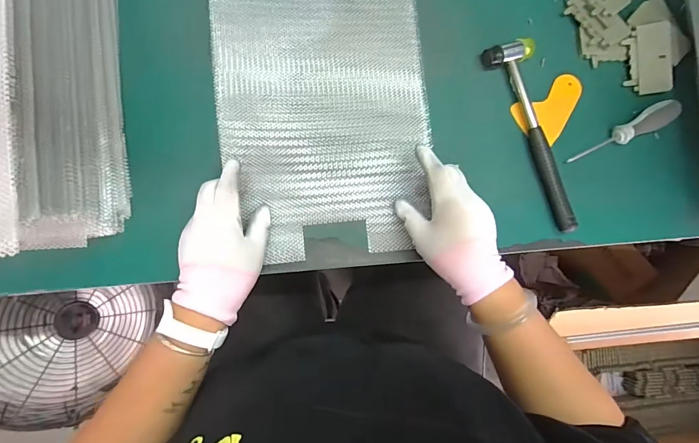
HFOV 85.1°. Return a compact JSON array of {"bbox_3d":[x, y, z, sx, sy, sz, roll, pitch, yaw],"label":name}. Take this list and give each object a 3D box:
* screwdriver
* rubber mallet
[{"bbox_3d":[0.340,-0.111,0.475,0.148,0.032,0.030,-23,88,-6],"label":"screwdriver"},{"bbox_3d":[0.239,-0.110,0.477,0.058,0.029,0.241,-22,88,-6],"label":"rubber mallet"}]

